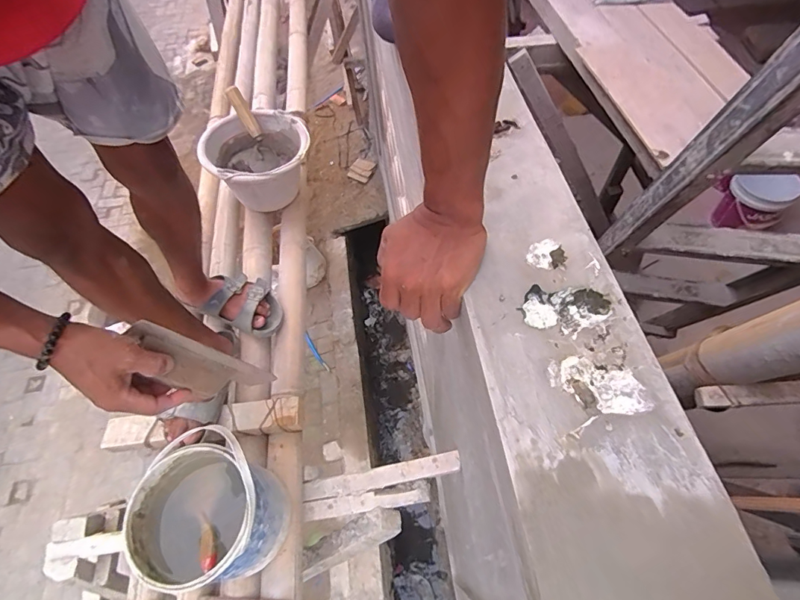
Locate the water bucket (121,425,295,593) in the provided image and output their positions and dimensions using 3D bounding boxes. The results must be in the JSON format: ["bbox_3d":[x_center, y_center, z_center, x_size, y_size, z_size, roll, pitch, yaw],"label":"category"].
[{"bbox_3d":[-0.292,0.325,0.659,0.190,0.239,0.188,-2,59,4],"label":"water bucket"}]

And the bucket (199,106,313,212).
[{"bbox_3d":[-0.353,-0.342,1.088,0.247,0.150,0.243,-2,59,4],"label":"bucket"}]

